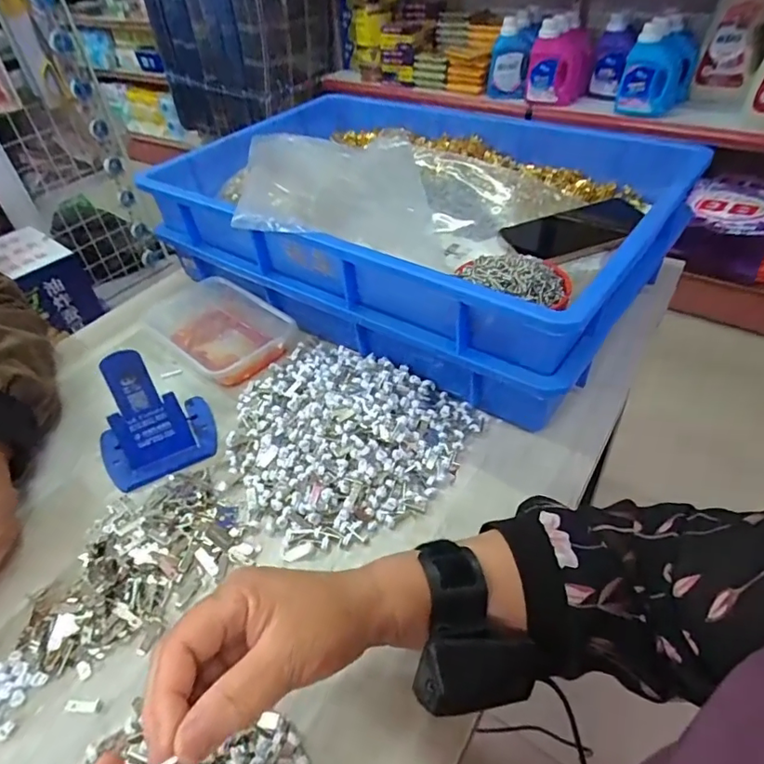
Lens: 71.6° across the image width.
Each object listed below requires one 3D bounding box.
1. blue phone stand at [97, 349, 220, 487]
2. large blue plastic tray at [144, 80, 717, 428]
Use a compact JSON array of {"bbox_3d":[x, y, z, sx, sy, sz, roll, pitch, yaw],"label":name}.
[{"bbox_3d":[-0.212,0.025,0.471,0.103,0.086,0.081,-25,47,-20],"label":"blue phone stand"},{"bbox_3d":[0.028,-0.189,0.637,0.541,0.163,0.364,24,51,28],"label":"large blue plastic tray"}]

